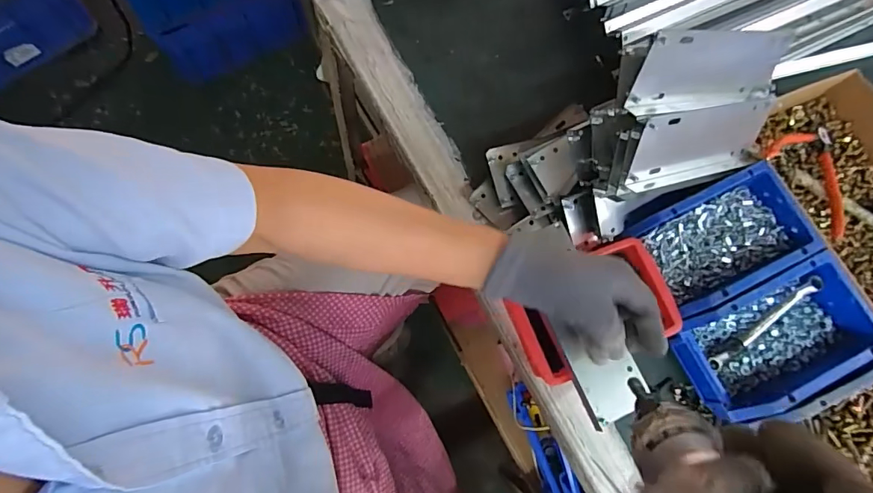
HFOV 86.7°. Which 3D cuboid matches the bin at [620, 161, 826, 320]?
[{"bbox_3d":[0.288,-0.008,0.467,0.163,0.057,0.099,-24,77,-8],"label":"bin"}]

